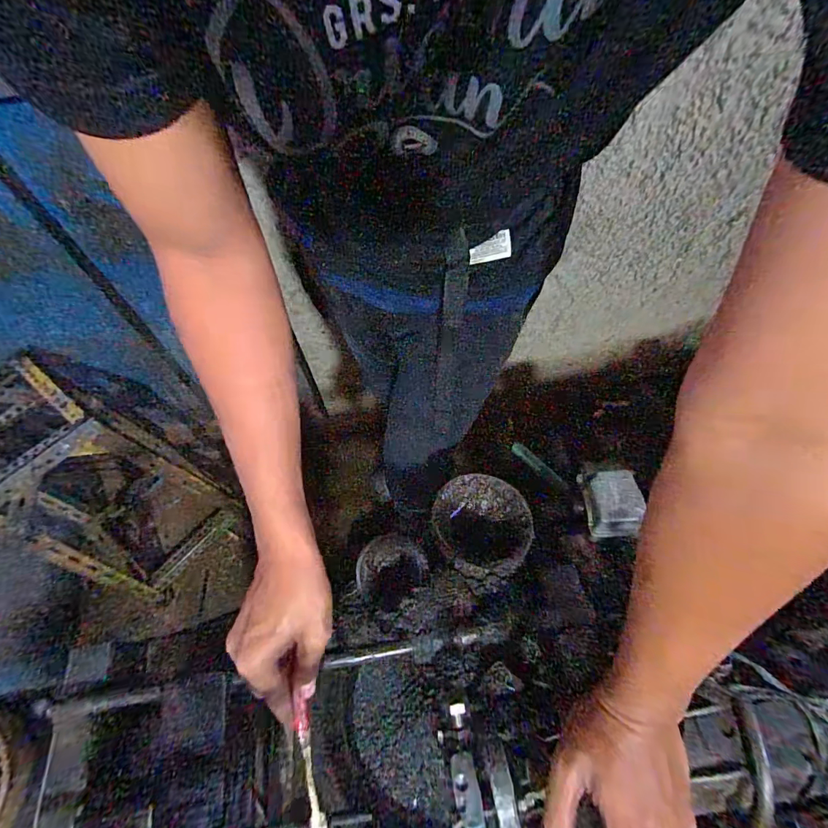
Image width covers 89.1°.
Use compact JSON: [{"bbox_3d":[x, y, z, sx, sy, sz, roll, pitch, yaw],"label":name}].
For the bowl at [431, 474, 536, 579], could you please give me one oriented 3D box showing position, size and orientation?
[{"bbox_3d":[0.080,0.130,0.508,0.108,0.034,0.119,-10,61,-4],"label":"bowl"}]

